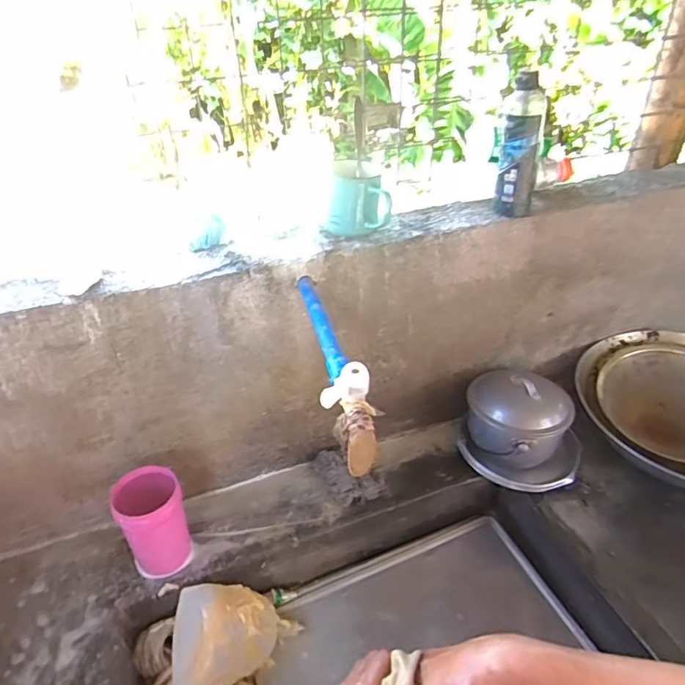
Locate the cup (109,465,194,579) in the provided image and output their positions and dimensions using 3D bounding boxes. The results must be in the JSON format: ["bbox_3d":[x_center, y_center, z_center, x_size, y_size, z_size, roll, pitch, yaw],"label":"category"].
[{"bbox_3d":[-0.262,0.256,0.754,0.080,0.153,0.086,0,36,0],"label":"cup"}]

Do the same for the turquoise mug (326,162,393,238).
[{"bbox_3d":[0.023,-0.208,0.754,0.095,0.085,0.091,3,36,4],"label":"turquoise mug"}]

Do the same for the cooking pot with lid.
[{"bbox_3d":[0.301,0.122,0.908,0.148,0.111,0.157,0,36,0],"label":"cooking pot with lid"}]

